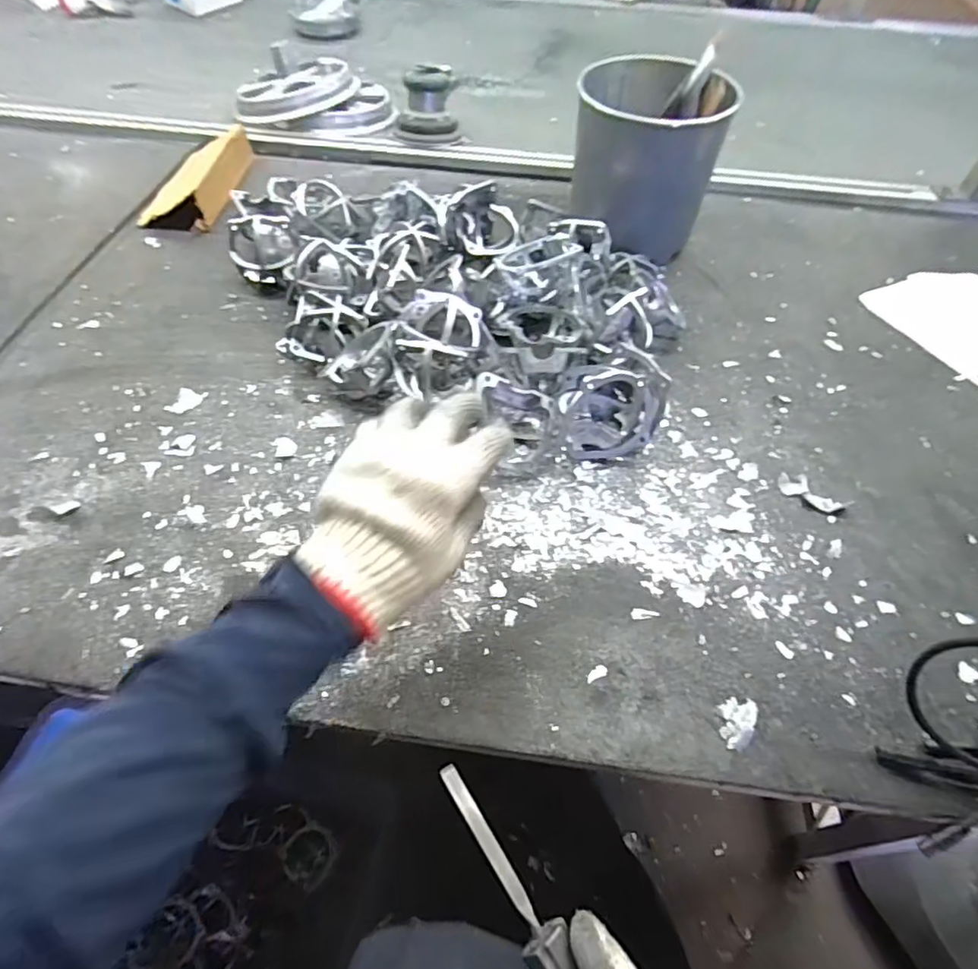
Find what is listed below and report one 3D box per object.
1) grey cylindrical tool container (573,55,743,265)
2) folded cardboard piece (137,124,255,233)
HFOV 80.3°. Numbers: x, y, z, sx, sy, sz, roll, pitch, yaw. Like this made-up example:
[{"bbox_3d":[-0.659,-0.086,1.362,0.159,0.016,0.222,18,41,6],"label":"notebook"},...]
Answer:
[{"bbox_3d":[0.190,-0.397,0.726,0.167,0.189,0.163,1,54,-2],"label":"grey cylindrical tool container"},{"bbox_3d":[-0.405,-0.440,0.827,0.116,0.042,0.232,5,54,1],"label":"folded cardboard piece"}]

